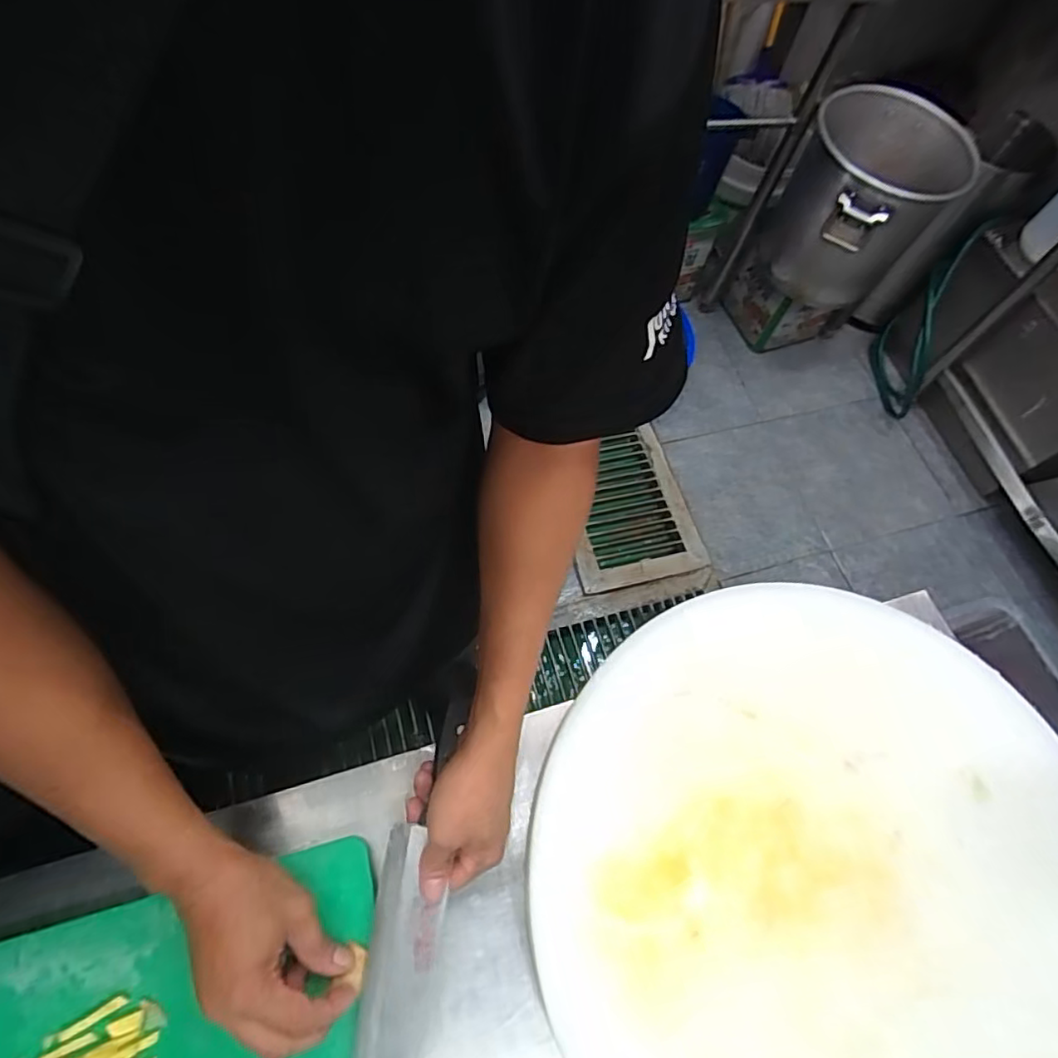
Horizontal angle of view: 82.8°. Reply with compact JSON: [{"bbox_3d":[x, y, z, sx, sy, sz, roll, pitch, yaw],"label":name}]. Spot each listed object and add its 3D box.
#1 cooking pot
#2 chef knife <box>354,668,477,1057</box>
[{"bbox_3d":[0.744,-0.753,1.362,0.323,0.322,0.379,26,65,6],"label":"cooking pot"},{"bbox_3d":[-0.082,0.256,0.415,0.046,0.028,0.303,7,66,2],"label":"chef knife"}]

